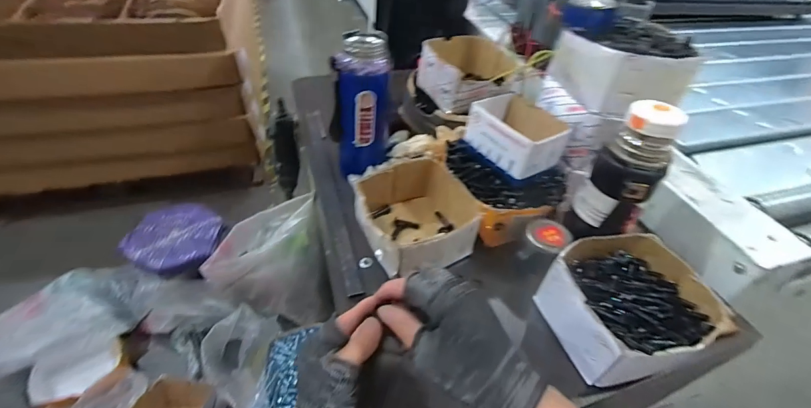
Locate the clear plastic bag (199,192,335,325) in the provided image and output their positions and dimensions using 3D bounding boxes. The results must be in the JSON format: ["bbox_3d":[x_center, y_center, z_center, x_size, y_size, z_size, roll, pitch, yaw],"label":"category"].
[{"bbox_3d":[-0.280,0.098,0.774,0.212,0.246,0.162,-16,48,-22],"label":"clear plastic bag"}]

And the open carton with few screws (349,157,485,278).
[{"bbox_3d":[0.013,0.021,0.525,0.145,0.079,0.144,-15,48,-21],"label":"open carton with few screws"}]

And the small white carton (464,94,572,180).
[{"bbox_3d":[0.156,-0.100,0.540,0.098,0.061,0.119,-25,52,-28],"label":"small white carton"}]

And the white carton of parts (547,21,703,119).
[{"bbox_3d":[0.296,-0.191,0.519,0.157,0.082,0.135,-10,46,-16],"label":"white carton of parts"}]

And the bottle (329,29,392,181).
[{"bbox_3d":[-0.067,-0.142,0.569,0.088,0.192,0.077,2,44,-4],"label":"bottle"}]

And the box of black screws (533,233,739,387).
[{"bbox_3d":[0.254,0.113,0.441,0.156,0.068,0.147,-10,47,-16],"label":"box of black screws"}]

